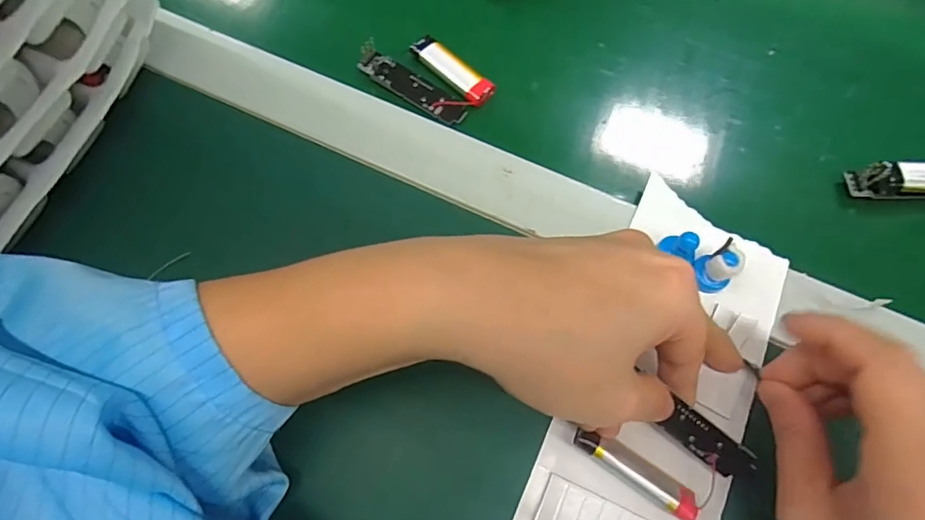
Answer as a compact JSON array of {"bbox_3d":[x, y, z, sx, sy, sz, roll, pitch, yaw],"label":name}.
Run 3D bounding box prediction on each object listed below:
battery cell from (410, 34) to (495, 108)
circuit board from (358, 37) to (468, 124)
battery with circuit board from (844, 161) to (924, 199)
[{"bbox_3d":[-0.007,-0.113,0.299,0.056,0.006,0.016,42,74,13],"label":"battery cell"},{"bbox_3d":[-0.031,-0.102,0.296,0.072,0.011,0.018,35,73,11],"label":"circuit board"},{"bbox_3d":[0.247,-0.043,0.273,0.067,0.014,0.018,2,69,0],"label":"battery with circuit board"}]

